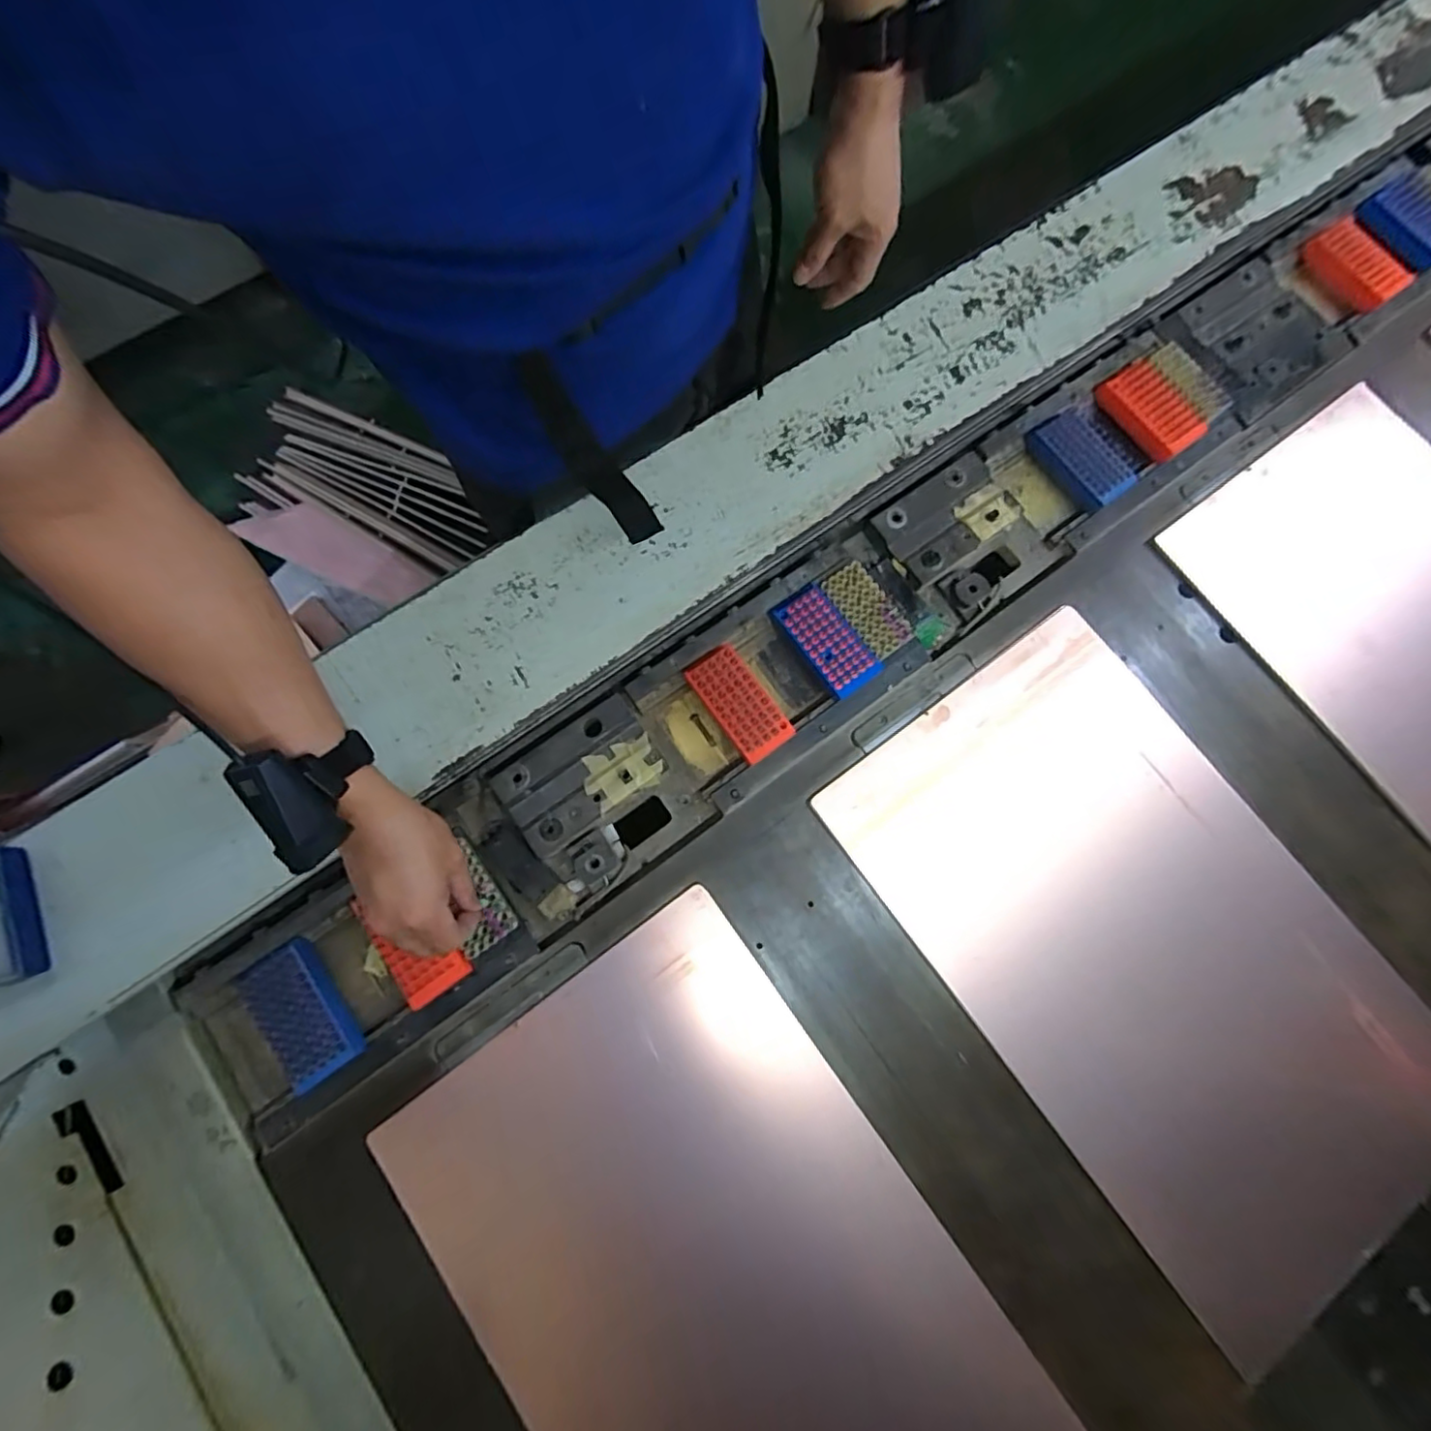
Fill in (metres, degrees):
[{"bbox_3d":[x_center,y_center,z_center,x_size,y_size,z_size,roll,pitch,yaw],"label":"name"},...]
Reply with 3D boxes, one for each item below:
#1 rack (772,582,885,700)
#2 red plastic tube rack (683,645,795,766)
[{"bbox_3d":[0.110,-0.074,0.616,0.055,0.018,0.113,-34,81,-8],"label":"rack"},{"bbox_3d":[0.022,-0.011,0.599,0.054,0.021,0.112,-36,81,-8],"label":"red plastic tube rack"}]

